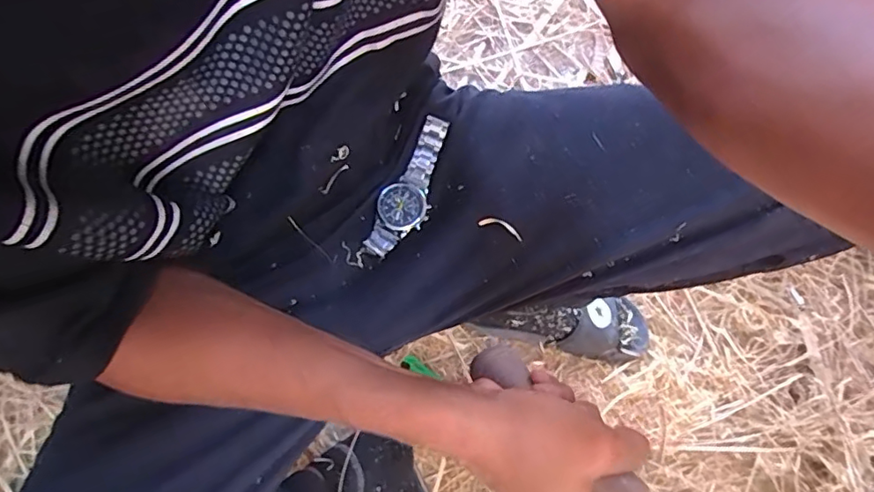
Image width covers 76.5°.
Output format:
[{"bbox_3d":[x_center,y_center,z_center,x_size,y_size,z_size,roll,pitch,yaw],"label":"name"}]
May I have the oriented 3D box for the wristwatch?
[{"bbox_3d":[-0.021,-0.046,0.434,0.037,0.011,0.117,17,77,6],"label":"wristwatch"}]

